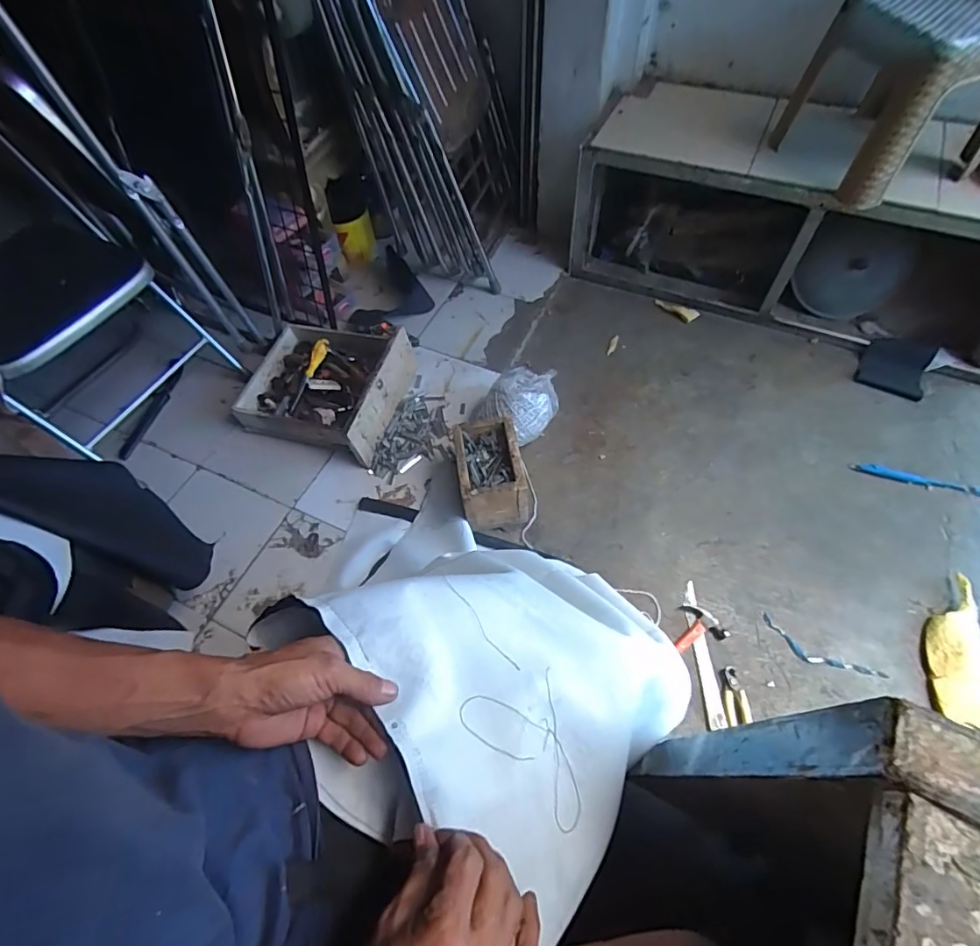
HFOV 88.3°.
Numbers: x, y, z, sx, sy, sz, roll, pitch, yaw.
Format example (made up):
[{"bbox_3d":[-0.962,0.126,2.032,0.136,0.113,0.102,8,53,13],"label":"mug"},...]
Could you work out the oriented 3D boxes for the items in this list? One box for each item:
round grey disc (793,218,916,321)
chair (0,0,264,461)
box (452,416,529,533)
[{"bbox_3d":[0.957,-0.526,1.345,0.258,0.275,0.045,14,61,12],"label":"round grey disc"},{"bbox_3d":[-0.962,-0.503,1.041,0.555,0.950,0.536,31,66,20],"label":"chair"},{"bbox_3d":[0.002,0.009,1.168,0.141,0.165,0.218,-9,59,-1],"label":"box"}]

